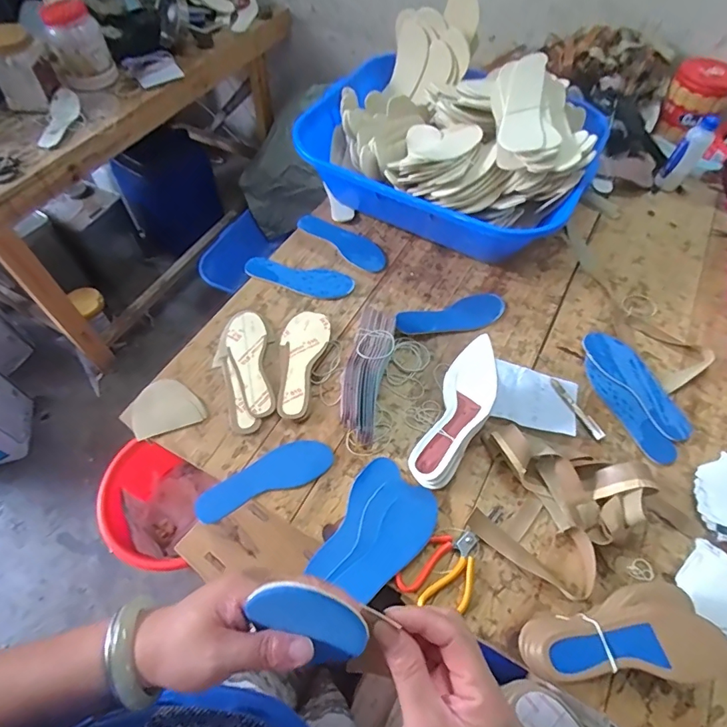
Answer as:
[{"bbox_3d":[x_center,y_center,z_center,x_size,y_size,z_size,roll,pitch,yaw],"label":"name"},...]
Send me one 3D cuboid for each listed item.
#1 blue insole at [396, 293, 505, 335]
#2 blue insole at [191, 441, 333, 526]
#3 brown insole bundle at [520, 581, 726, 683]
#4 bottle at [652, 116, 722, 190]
[{"bbox_3d":[0.181,-0.097,0.928,0.230,0.024,0.076,-18,60,-12],"label":"blue insole"},{"bbox_3d":[-0.160,0.185,0.751,0.222,0.011,0.074,-24,61,-15],"label":"blue insole"},{"bbox_3d":[0.321,0.344,0.596,0.240,0.103,0.108,0,58,-1],"label":"brown insole bundle"},{"bbox_3d":[0.774,-0.504,1.103,0.067,0.157,0.065,-27,62,-17],"label":"bottle"}]

